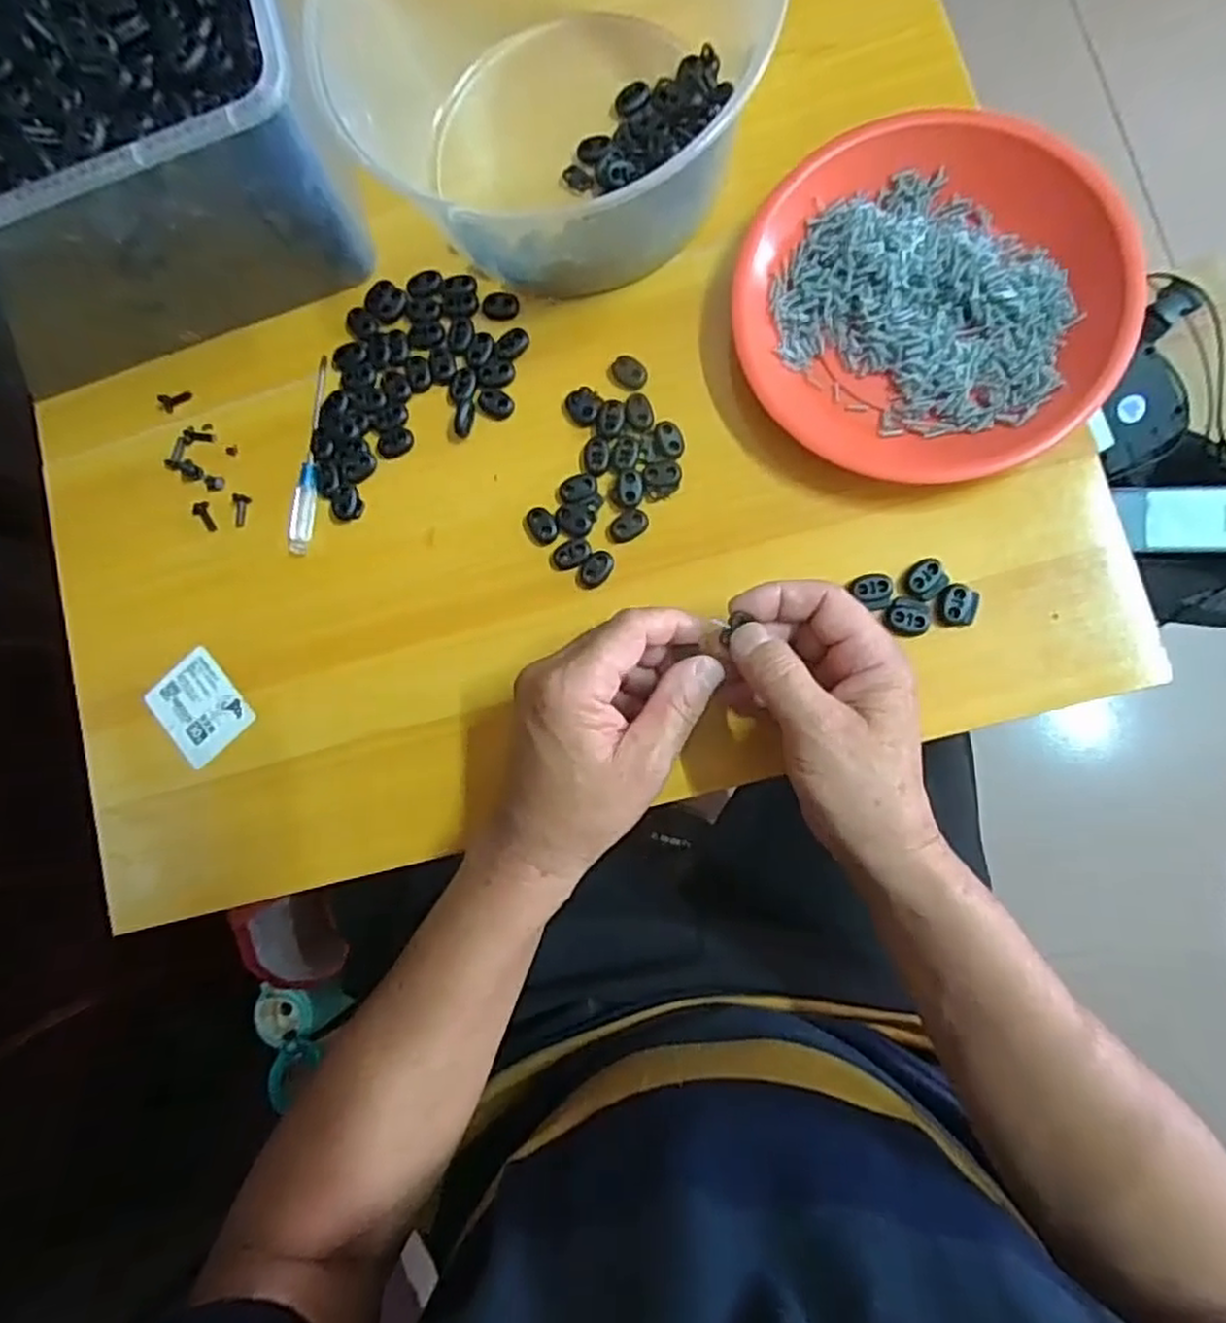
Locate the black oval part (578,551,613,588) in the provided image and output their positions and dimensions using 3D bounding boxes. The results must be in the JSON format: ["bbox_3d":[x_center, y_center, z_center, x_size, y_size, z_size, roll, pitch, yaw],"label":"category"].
[{"bbox_3d":[-0.010,-0.051,0.405,0.015,0.004,0.021,45,92,10],"label":"black oval part"}]

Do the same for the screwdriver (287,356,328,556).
[{"bbox_3d":[-0.180,-0.122,0.436,0.015,0.009,0.118,2,85,8],"label":"screwdriver"}]

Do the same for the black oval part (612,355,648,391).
[{"bbox_3d":[0.009,-0.163,0.415,0.017,0.004,0.022,-39,81,3],"label":"black oval part"}]

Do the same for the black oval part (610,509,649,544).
[{"bbox_3d":[0.009,-0.075,0.406,0.021,0.007,0.015,-24,82,5],"label":"black oval part"}]

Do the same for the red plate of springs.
[{"bbox_3d":[0.163,-0.188,0.382,0.187,0.030,0.168,33,90,10],"label":"red plate of springs"}]

